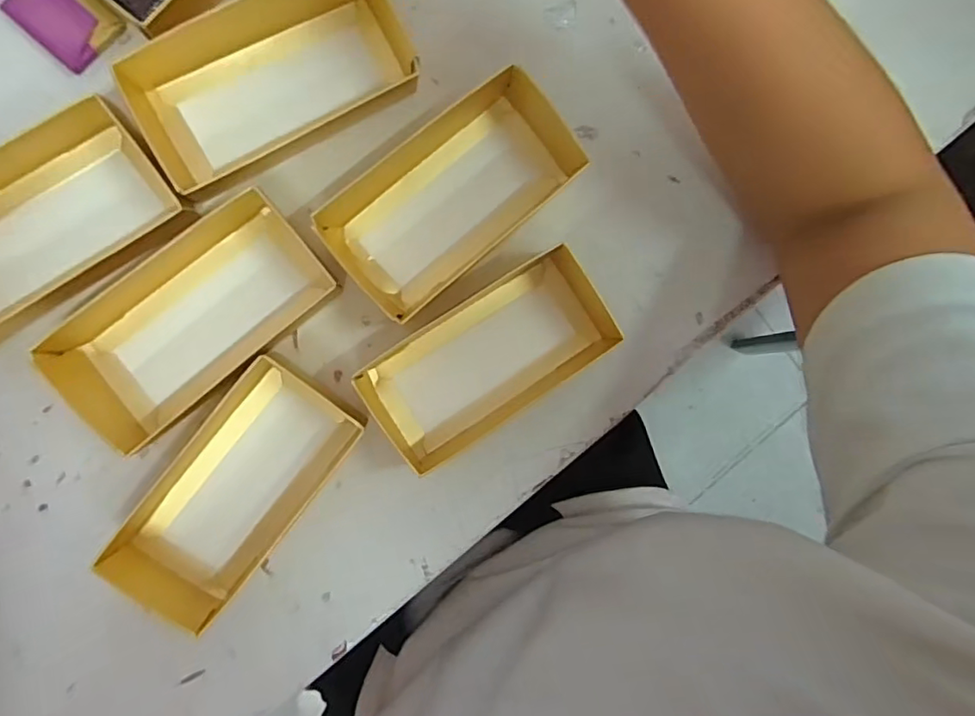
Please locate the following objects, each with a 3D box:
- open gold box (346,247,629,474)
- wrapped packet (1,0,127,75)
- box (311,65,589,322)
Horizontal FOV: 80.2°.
[{"bbox_3d":[0.001,0.003,0.278,0.117,0.031,0.061,-33,98,-5],"label":"open gold box"},{"bbox_3d":[-0.187,-0.151,0.256,0.040,0.005,0.033,43,87,-9],"label":"wrapped packet"},{"bbox_3d":[-0.016,-0.077,0.273,0.119,0.026,0.061,-39,99,-4],"label":"box"}]

